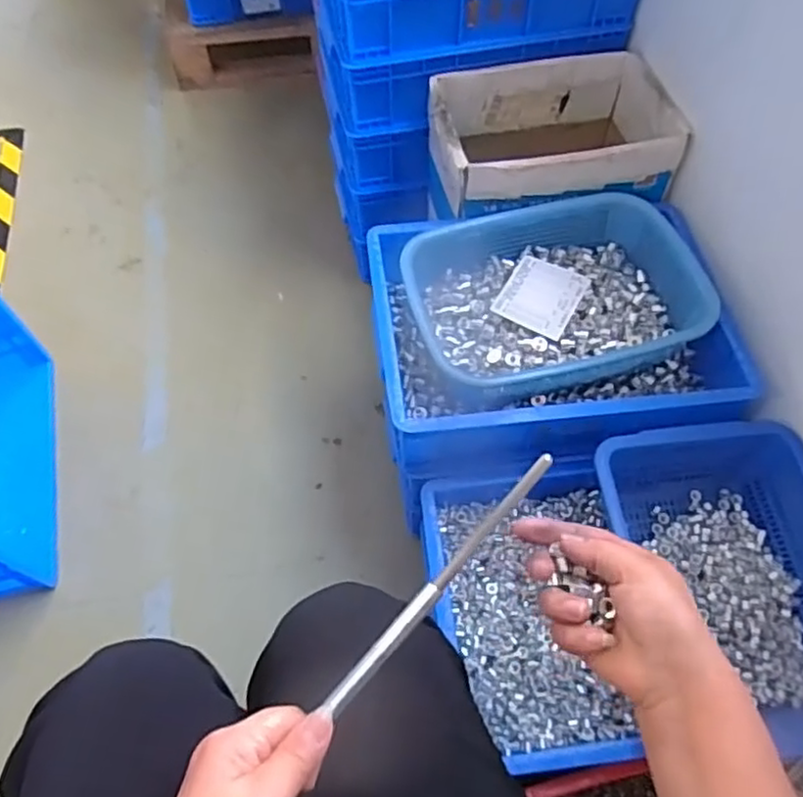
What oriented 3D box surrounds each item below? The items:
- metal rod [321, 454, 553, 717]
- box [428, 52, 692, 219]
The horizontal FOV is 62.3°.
[{"bbox_3d":[0.024,0.109,0.397,0.011,0.009,0.195,41,85,22],"label":"metal rod"},{"bbox_3d":[0.198,-0.337,0.936,0.305,0.169,0.226,-12,59,-7],"label":"box"}]

